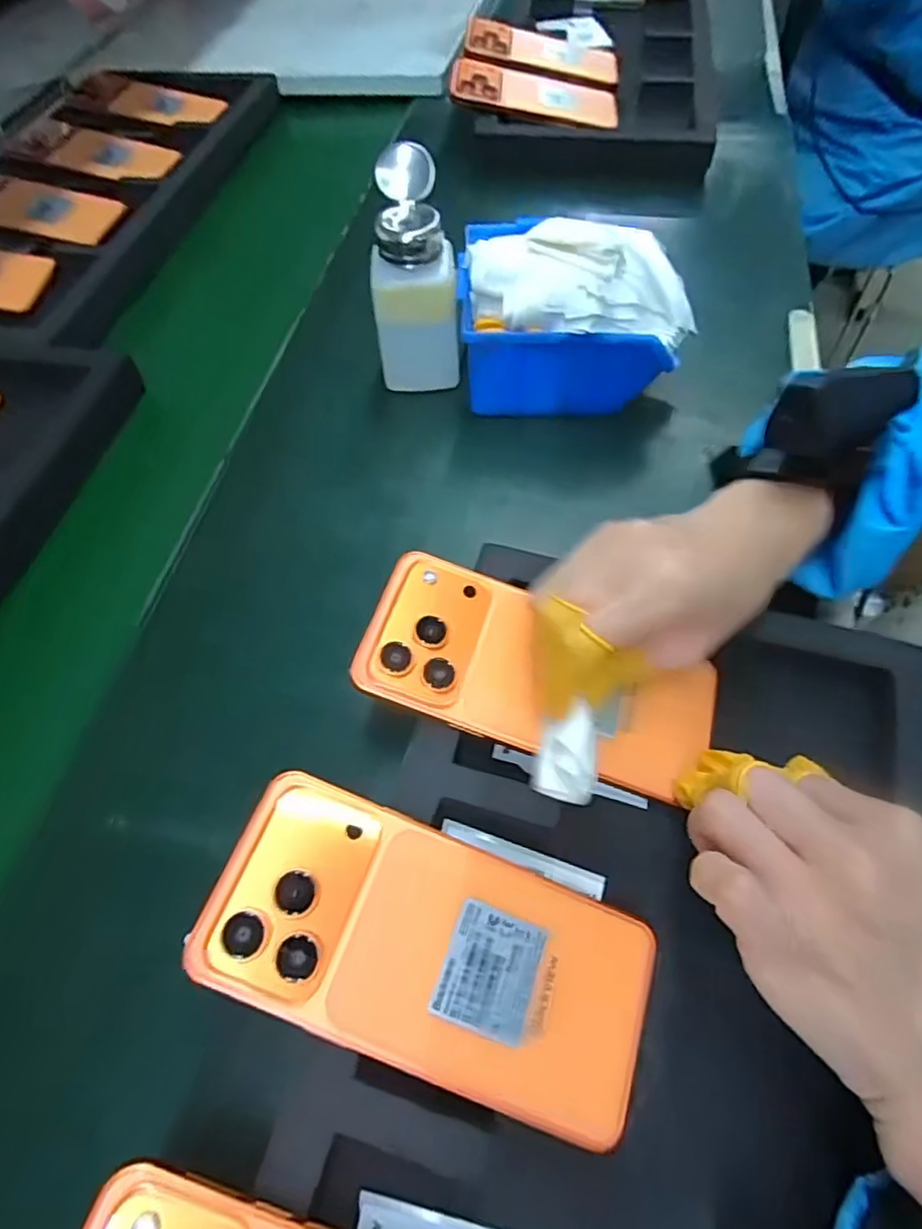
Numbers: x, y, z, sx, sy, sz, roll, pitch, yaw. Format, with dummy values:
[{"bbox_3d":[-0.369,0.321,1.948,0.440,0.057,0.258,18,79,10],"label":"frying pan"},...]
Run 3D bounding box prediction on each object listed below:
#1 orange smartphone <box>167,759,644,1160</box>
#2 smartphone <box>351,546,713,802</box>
[{"bbox_3d":[-0.009,0.123,0.231,0.162,0.006,0.077,23,59,-1],"label":"orange smartphone"},{"bbox_3d":[0.035,0.024,0.285,0.157,0.017,0.074,19,64,2],"label":"smartphone"}]

